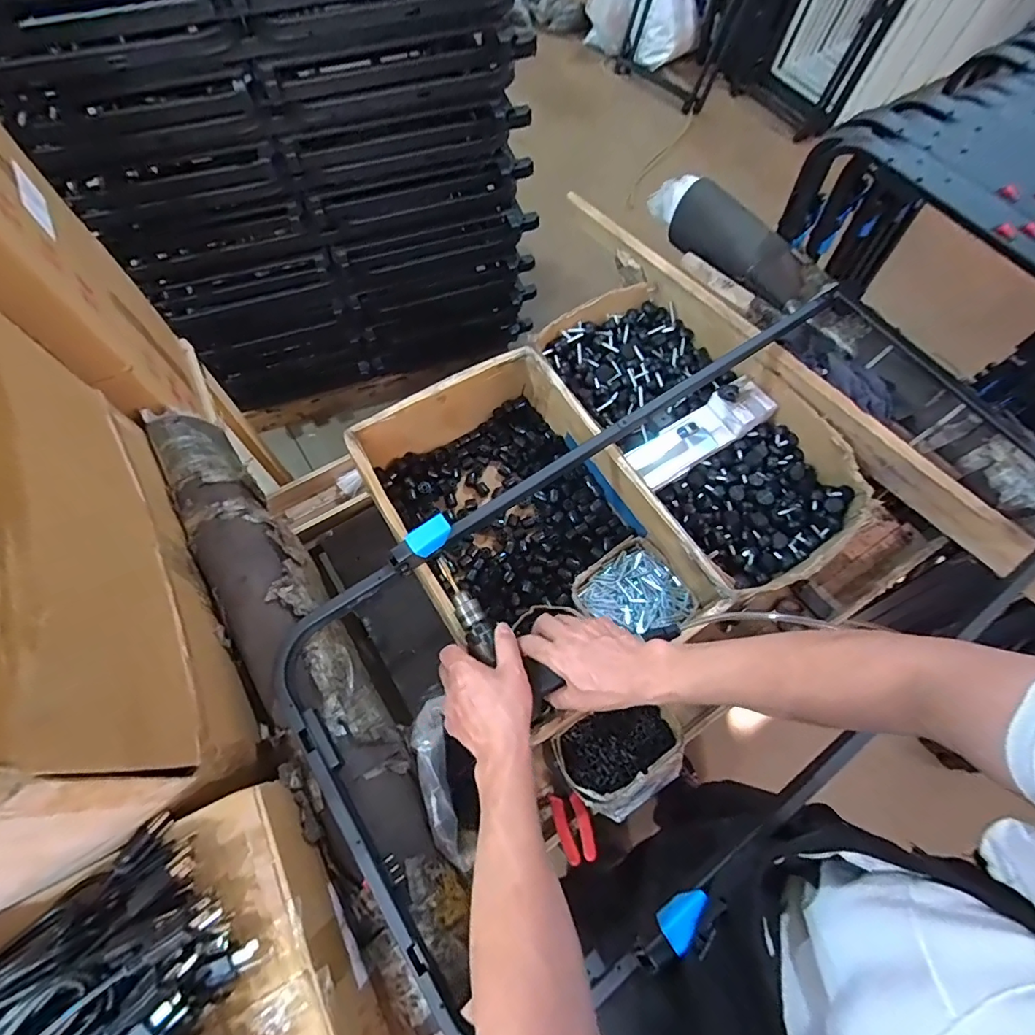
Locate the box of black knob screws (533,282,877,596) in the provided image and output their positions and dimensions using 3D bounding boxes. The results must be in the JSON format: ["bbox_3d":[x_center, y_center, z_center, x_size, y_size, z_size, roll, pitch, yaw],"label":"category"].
[{"bbox_3d":[0.293,-0.158,0.883,0.344,0.127,0.595,-28,71,-13],"label":"box of black knob screws"}]

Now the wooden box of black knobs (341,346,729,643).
[{"bbox_3d":[0.003,0.010,0.807,0.340,0.167,0.487,-29,71,-13],"label":"wooden box of black knobs"}]

